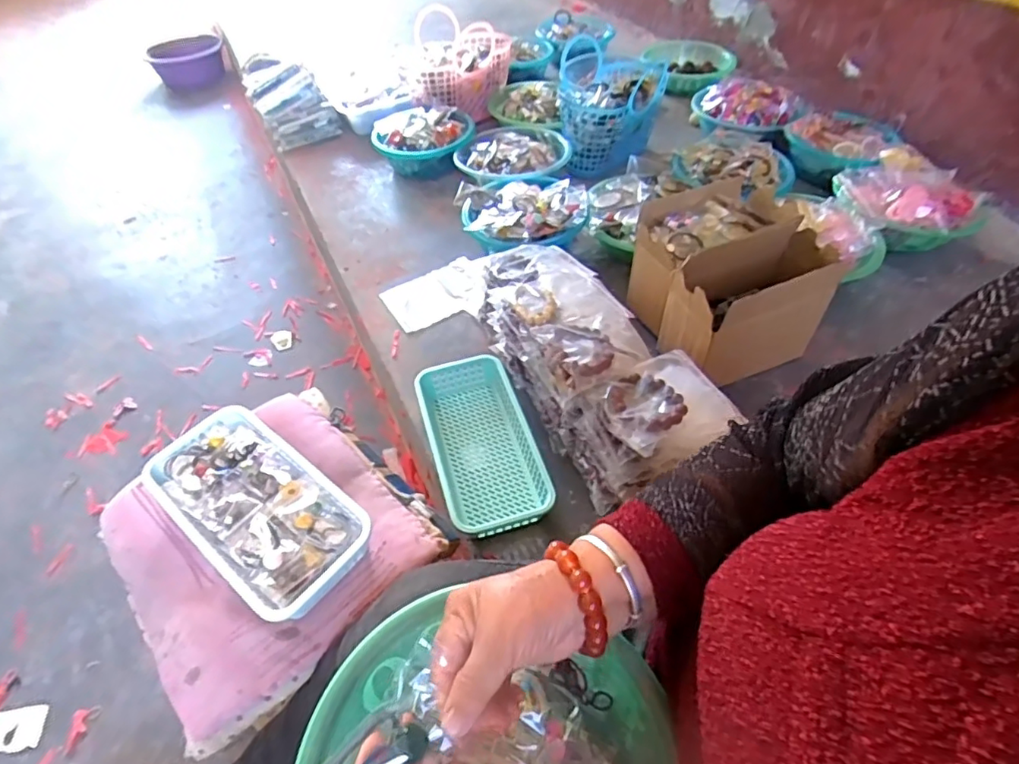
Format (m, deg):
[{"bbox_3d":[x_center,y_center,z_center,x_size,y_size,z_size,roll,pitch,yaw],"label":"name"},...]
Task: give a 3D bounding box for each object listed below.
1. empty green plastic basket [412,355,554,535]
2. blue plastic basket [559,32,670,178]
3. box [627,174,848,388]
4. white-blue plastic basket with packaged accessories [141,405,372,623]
[{"bbox_3d":[-0.041,0.085,0.761,0.127,0.057,0.269,-15,51,-11],"label":"empty green plastic basket"},{"bbox_3d":[0.219,-0.600,1.241,0.222,0.147,0.351,6,50,6],"label":"blue plastic basket"},{"bbox_3d":[0.312,-0.152,0.841,0.257,0.169,0.250,-16,51,-12],"label":"box"},{"bbox_3d":[-0.276,0.130,0.606,0.269,0.043,0.133,32,57,26],"label":"white-blue plastic basket with packaged accessories"}]

